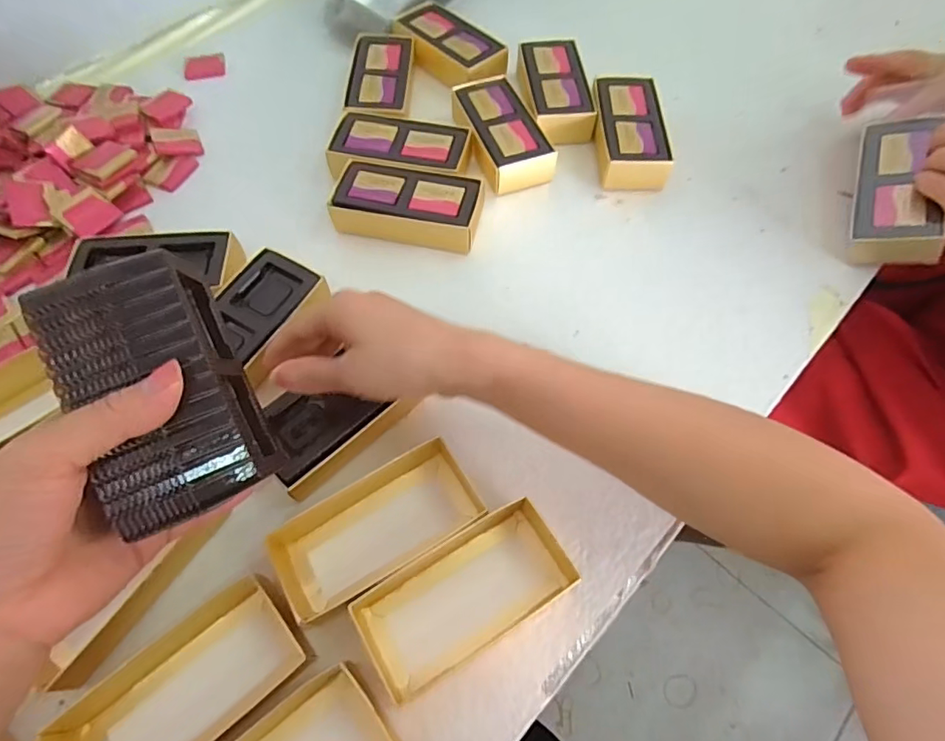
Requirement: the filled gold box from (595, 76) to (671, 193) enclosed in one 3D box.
[{"bbox_3d":[0.140,-0.215,0.479,0.060,0.033,0.122,0,63,0],"label":"filled gold box"}]

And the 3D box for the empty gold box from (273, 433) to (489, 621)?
[{"bbox_3d":[-0.057,0.093,0.324,0.121,0.025,0.061,-31,67,-14],"label":"empty gold box"}]

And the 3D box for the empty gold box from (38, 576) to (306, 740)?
[{"bbox_3d":[-0.154,0.170,0.273,0.121,0.027,0.055,-40,69,-18],"label":"empty gold box"}]

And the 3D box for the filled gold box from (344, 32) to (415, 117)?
[{"bbox_3d":[-0.087,-0.275,0.513,0.058,0.030,0.119,-1,62,-1],"label":"filled gold box"}]

